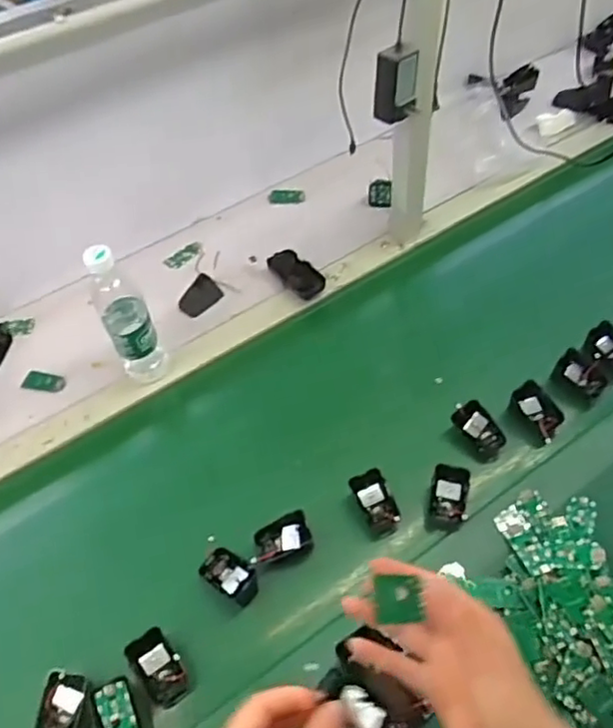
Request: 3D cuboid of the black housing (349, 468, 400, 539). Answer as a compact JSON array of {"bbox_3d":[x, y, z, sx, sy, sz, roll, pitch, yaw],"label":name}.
[{"bbox_3d":[0.082,0.169,0.765,0.045,0.047,0.070,-22,53,-12],"label":"black housing"}]

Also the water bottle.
[{"bbox_3d":[-0.236,-0.062,0.832,0.062,0.217,0.064,-23,53,-13],"label":"water bottle"}]

